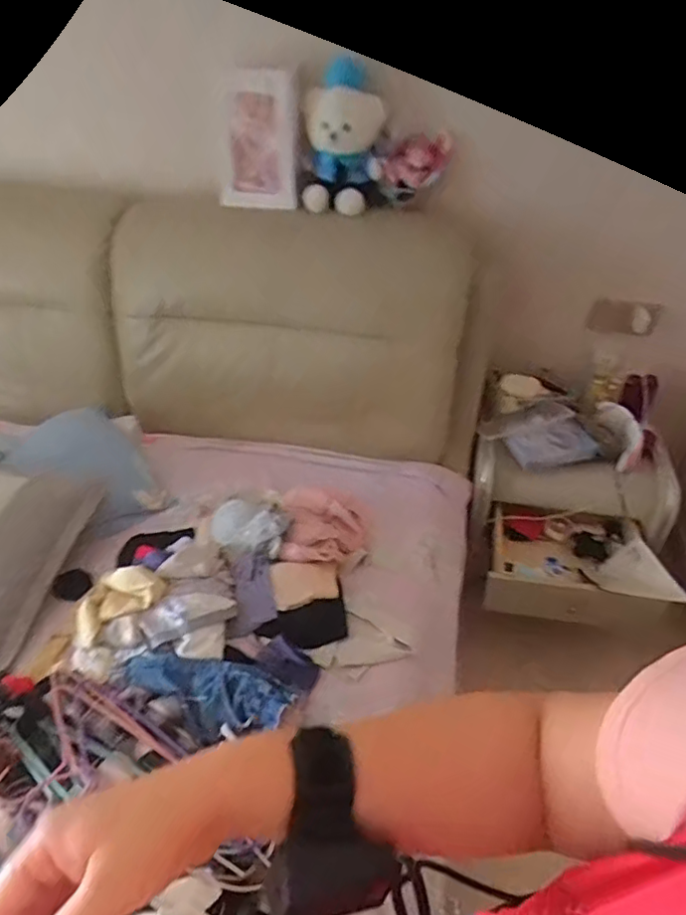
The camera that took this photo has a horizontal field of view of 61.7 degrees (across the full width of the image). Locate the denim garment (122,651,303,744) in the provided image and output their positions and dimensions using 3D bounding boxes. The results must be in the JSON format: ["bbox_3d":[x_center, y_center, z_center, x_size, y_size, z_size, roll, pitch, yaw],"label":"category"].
[{"bbox_3d":[-0.236,0.405,0.988,0.300,0.065,0.128,8,40,11],"label":"denim garment"}]

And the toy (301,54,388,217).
[{"bbox_3d":[0.000,-0.770,1.406,0.195,0.337,0.219,0,39,1],"label":"toy"}]

